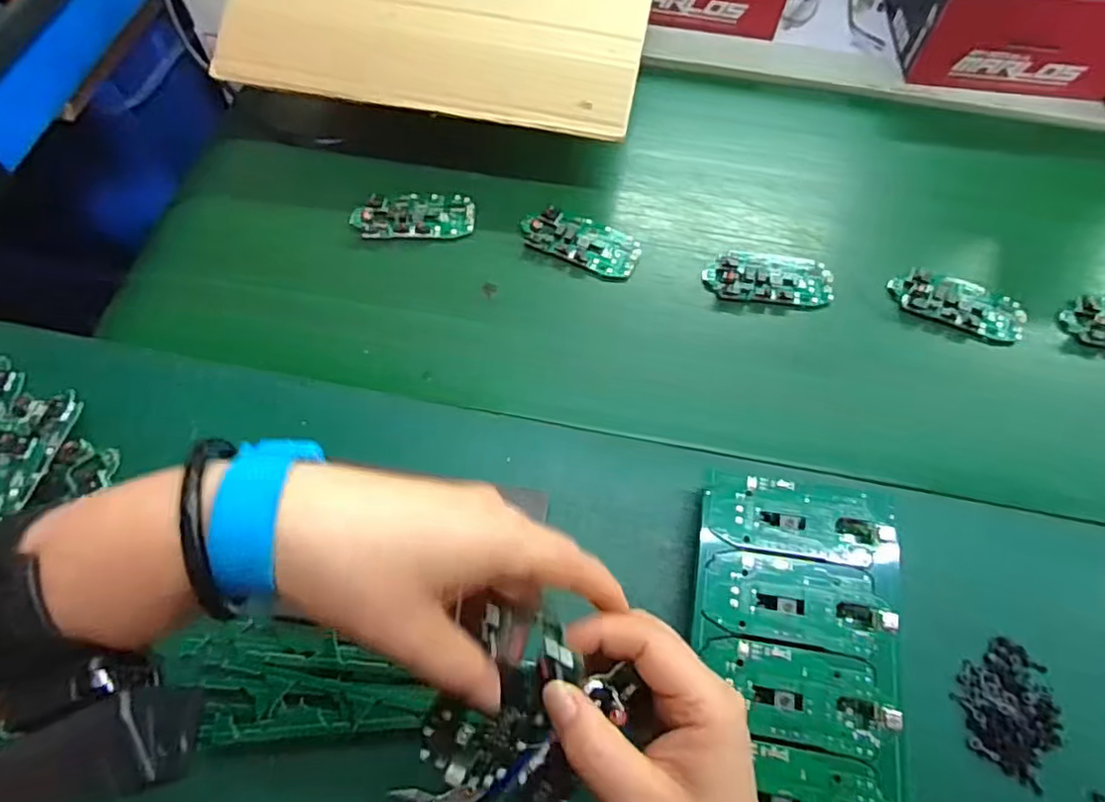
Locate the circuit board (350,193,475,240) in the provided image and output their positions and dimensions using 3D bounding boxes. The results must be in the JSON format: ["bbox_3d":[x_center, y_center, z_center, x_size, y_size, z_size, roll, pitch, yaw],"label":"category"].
[{"bbox_3d":[-0.115,-0.156,0.531,0.098,0.012,0.050,-2,63,-2],"label":"circuit board"}]

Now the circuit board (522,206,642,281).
[{"bbox_3d":[0.025,-0.133,0.521,0.095,0.013,0.051,24,65,11],"label":"circuit board"}]

